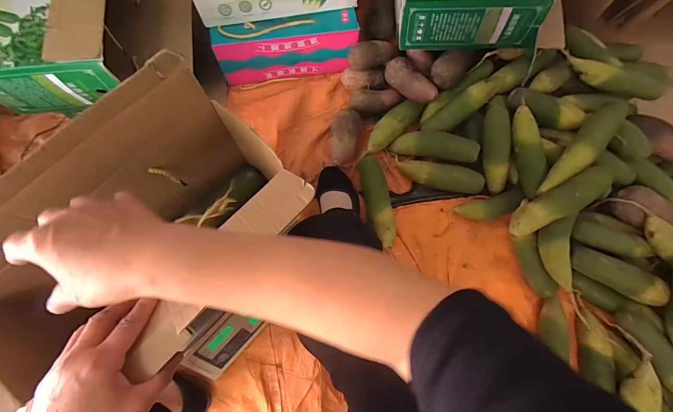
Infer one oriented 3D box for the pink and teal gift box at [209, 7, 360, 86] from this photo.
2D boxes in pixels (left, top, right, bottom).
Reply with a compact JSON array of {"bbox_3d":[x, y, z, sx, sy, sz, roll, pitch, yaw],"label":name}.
[{"bbox_3d":[-0.117,-0.384,0.795,0.331,0.139,0.084,-5,75,-1],"label":"pink and teal gift box"}]

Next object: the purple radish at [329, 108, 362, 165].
[{"bbox_3d":[0.021,-0.164,0.779,0.072,0.057,0.134,8,75,2],"label":"purple radish"}]

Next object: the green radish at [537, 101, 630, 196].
[{"bbox_3d":[0.508,-0.115,0.664,0.058,0.054,0.240,41,93,10],"label":"green radish"}]

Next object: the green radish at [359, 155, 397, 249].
[{"bbox_3d":[0.092,-0.010,0.726,0.057,0.062,0.217,-8,75,-2],"label":"green radish"}]

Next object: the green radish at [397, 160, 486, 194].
[{"bbox_3d":[0.244,-0.067,0.753,0.201,0.044,0.055,10,75,3],"label":"green radish"}]

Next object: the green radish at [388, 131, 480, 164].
[{"bbox_3d":[0.229,-0.139,0.754,0.196,0.061,0.055,11,75,3],"label":"green radish"}]

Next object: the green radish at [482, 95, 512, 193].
[{"bbox_3d":[0.363,-0.140,0.733,0.062,0.059,0.218,-4,98,-1],"label":"green radish"}]

